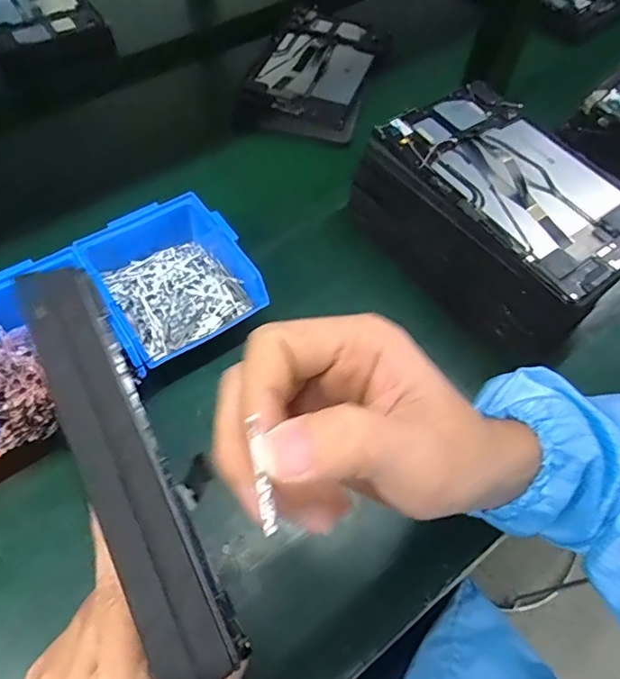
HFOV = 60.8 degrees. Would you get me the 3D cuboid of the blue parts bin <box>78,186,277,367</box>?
[{"bbox_3d":[-0.131,-0.059,0.496,0.126,0.068,0.156,-31,65,-20],"label":"blue parts bin"}]

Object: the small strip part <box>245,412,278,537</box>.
[{"bbox_3d":[-0.015,0.044,0.167,0.004,0.007,0.035,-8,92,-8],"label":"small strip part"}]

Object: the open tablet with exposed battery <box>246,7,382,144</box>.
[{"bbox_3d":[0.005,-0.378,0.735,0.157,0.023,0.276,14,59,5],"label":"open tablet with exposed battery"}]

